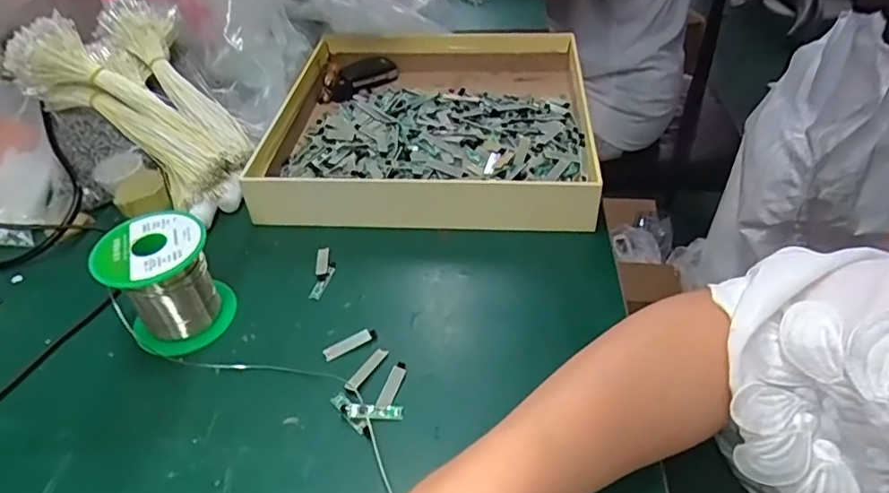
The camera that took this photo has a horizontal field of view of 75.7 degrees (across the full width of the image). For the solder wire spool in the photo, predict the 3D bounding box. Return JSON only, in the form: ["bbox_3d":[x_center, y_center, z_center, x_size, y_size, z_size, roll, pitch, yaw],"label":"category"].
[{"bbox_3d":[-0.187,0.024,0.387,0.065,0.073,0.065,-1,42,1],"label":"solder wire spool"}]

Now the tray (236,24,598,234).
[{"bbox_3d":[-0.009,-0.127,0.559,0.281,0.071,0.285,3,43,5],"label":"tray"}]

